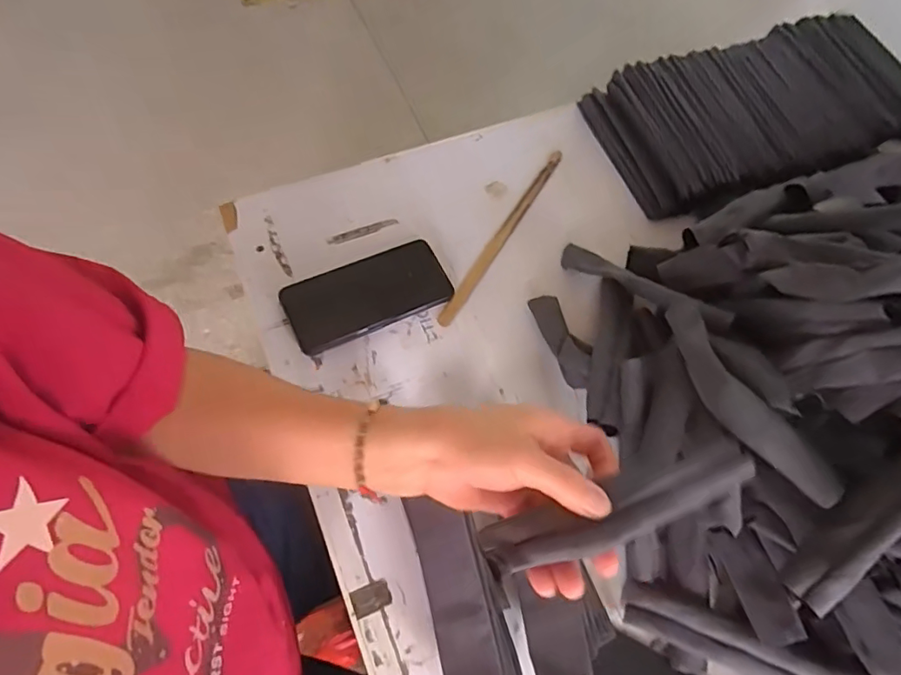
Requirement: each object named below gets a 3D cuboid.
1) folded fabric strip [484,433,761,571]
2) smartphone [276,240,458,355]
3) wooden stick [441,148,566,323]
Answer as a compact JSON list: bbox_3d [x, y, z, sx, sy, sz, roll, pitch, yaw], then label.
[{"bbox_3d":[0.106,0.101,0.317,0.176,0.016,0.032,-16,70,-10],"label":"folded fabric strip"},{"bbox_3d":[-0.084,-0.044,0.536,0.161,0.018,0.077,-24,71,-11],"label":"smartphone"},{"bbox_3d":[0.061,-0.118,0.591,0.016,0.014,0.265,31,68,9],"label":"wooden stick"}]

